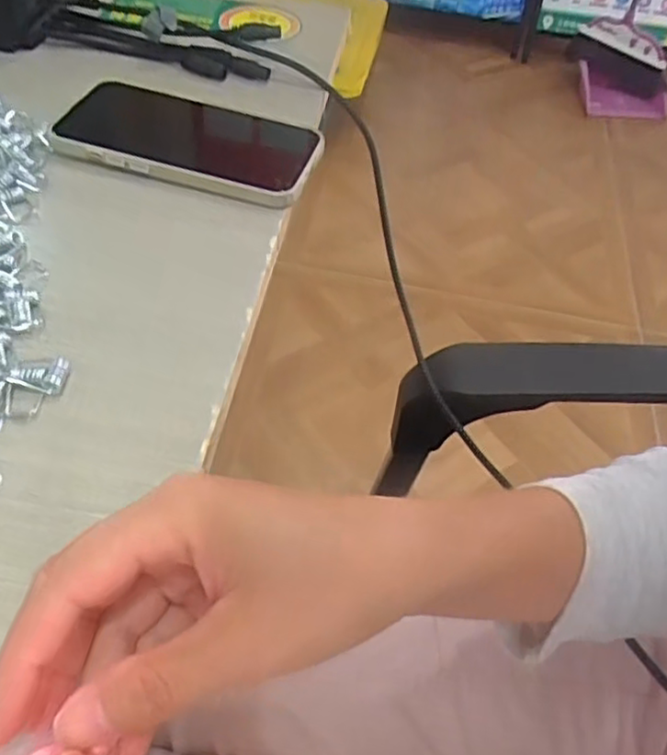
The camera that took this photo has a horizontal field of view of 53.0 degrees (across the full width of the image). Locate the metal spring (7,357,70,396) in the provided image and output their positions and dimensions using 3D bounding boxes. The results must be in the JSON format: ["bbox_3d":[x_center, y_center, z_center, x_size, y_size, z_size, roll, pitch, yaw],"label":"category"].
[{"bbox_3d":[-0.122,-0.002,0.277,0.024,0.008,0.015,12,50,3],"label":"metal spring"}]

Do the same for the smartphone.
[{"bbox_3d":[-0.090,-0.141,0.395,0.160,0.014,0.075,16,51,7],"label":"smartphone"}]

